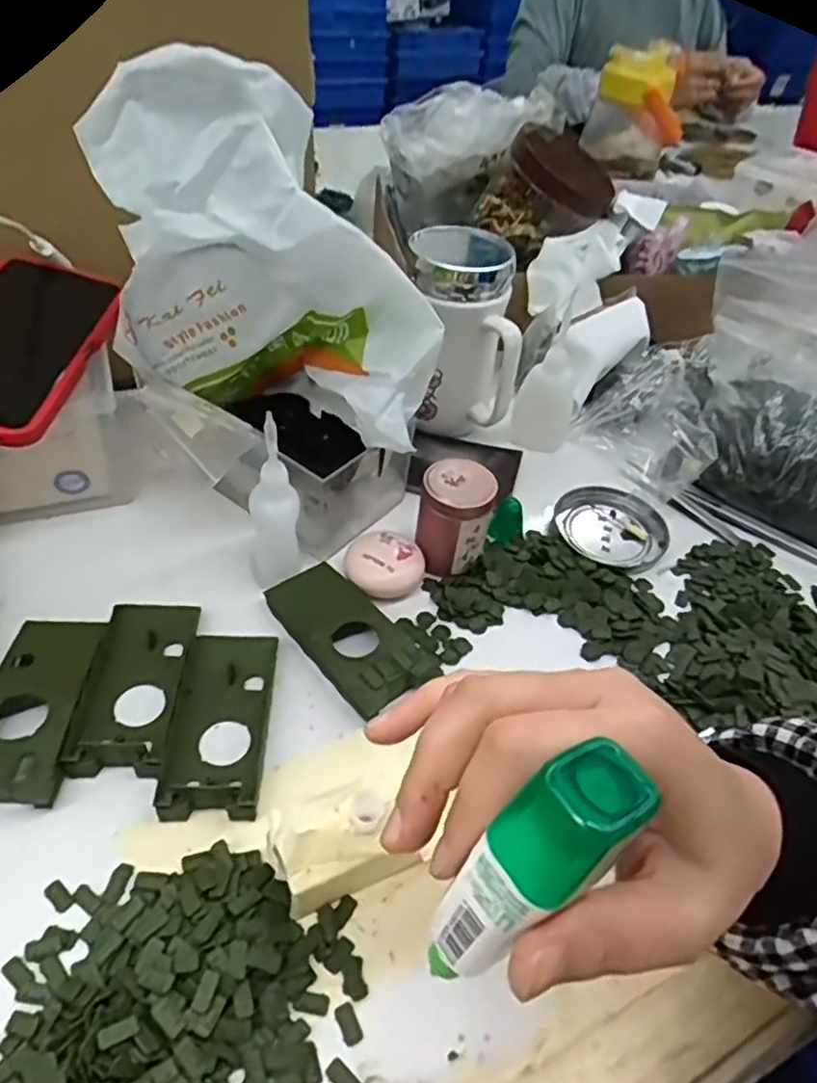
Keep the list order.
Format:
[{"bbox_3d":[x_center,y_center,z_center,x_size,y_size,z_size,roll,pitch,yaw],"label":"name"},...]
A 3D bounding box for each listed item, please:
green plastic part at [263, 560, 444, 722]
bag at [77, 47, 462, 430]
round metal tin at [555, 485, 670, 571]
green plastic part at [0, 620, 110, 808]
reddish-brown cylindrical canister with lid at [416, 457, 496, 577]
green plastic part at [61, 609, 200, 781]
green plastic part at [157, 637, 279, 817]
[{"bbox_3d":[-0.033,0.051,0.405,0.056,0.015,0.105,-32,52,-27],"label":"green plastic part"},{"bbox_3d":[-0.079,-0.112,0.397,0.147,0.253,0.119,33,49,26],"label":"bag"},{"bbox_3d":[0.140,-0.008,0.495,0.076,0.019,0.076,3,43,-3],"label":"round metal tin"},{"bbox_3d":[-0.188,0.082,0.354,0.047,0.013,0.104,1,43,-6],"label":"green plastic part"},{"bbox_3d":[0.029,-0.015,0.438,0.043,0.061,0.035,8,43,2],"label":"reddish-brown cylindrical canister with lid"},{"bbox_3d":[-0.143,0.073,0.370,0.047,0.011,0.103,1,43,-5],"label":"green plastic part"},{"bbox_3d":[-0.096,0.090,0.360,0.046,0.012,0.103,2,43,-4],"label":"green plastic part"}]

